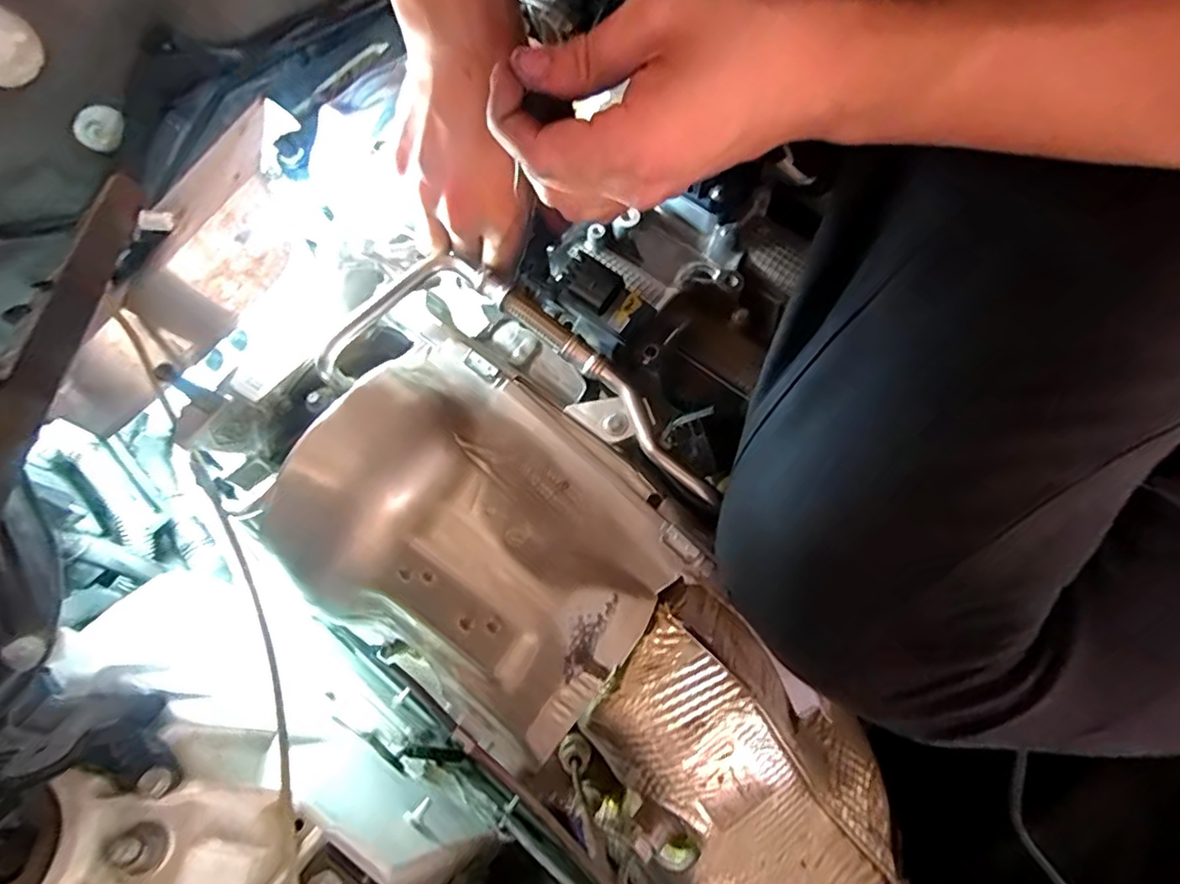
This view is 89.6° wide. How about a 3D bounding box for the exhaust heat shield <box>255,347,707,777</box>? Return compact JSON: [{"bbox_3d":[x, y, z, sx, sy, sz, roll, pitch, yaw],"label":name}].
[{"bbox_3d":[-0.060,0.053,0.325,0.196,0.067,0.158,39,75,11],"label":"exhaust heat shield"}]

